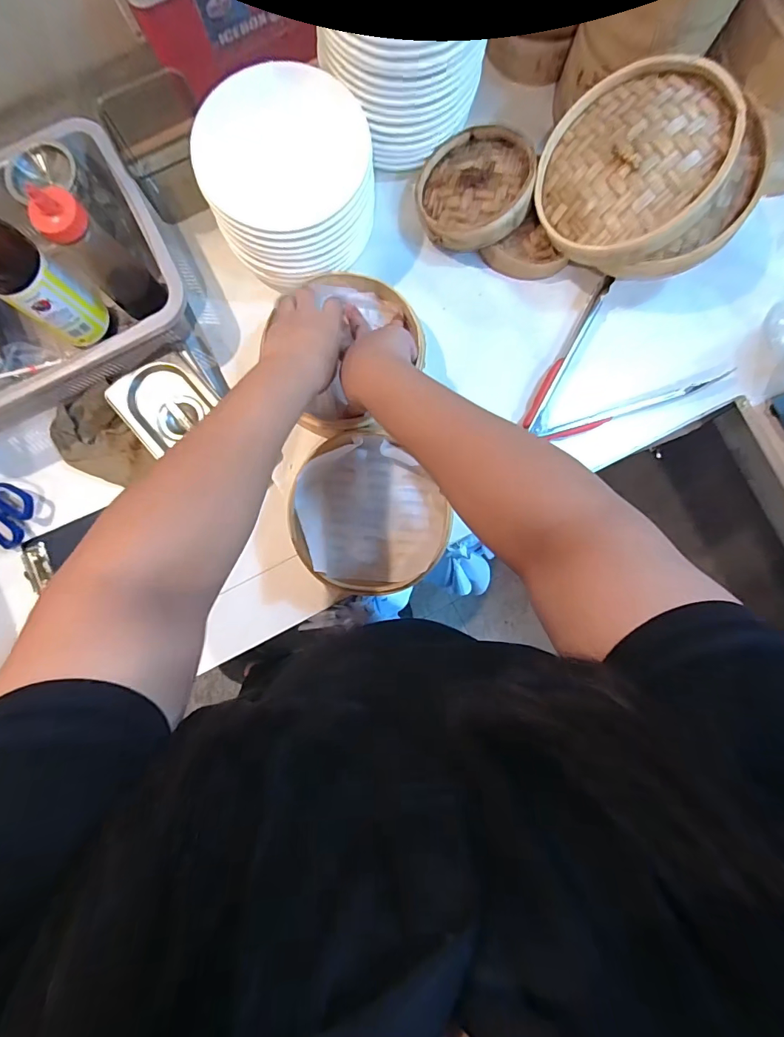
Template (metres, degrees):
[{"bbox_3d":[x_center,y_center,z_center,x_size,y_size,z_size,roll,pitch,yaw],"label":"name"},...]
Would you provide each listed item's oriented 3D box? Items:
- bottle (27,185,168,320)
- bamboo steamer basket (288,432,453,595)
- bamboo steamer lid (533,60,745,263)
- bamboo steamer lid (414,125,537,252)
[{"bbox_3d":[-0.347,-0.314,0.532,0.053,0.175,0.066,36,87,3],"label":"bottle"},{"bbox_3d":[-0.031,-0.004,0.540,0.192,0.048,0.172,42,87,3],"label":"bamboo steamer basket"},{"bbox_3d":[0.270,-0.402,0.506,0.199,0.038,0.199,1,93,30],"label":"bamboo steamer lid"},{"bbox_3d":[0.107,-0.430,0.575,0.143,0.028,0.147,-2,82,18],"label":"bamboo steamer lid"}]

